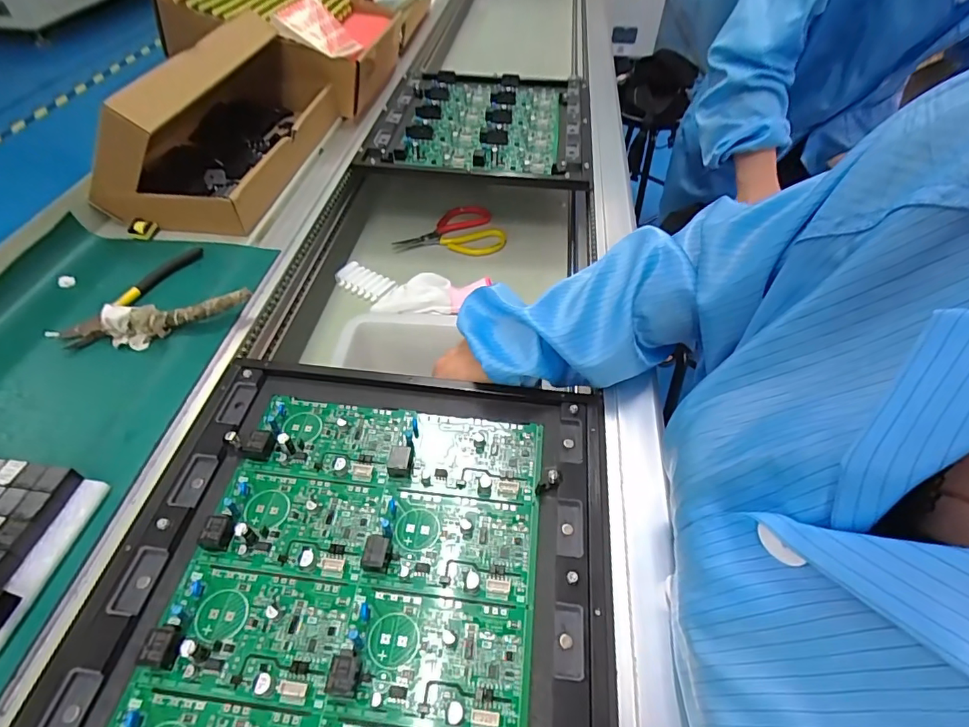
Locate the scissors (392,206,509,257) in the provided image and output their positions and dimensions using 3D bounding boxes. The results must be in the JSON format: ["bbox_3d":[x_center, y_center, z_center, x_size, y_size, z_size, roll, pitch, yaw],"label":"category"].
[{"bbox_3d":[-0.053,-0.201,0.750,0.161,0.018,0.098,-4,49,-4],"label":"scissors"}]

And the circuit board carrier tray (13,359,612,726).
[{"bbox_3d":[-0.081,0.140,0.321,0.314,0.020,0.327,7,49,2],"label":"circuit board carrier tray"}]

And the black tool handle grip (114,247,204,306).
[{"bbox_3d":[-0.331,-0.089,0.505,0.019,0.014,0.096,24,53,19],"label":"black tool handle grip"}]

